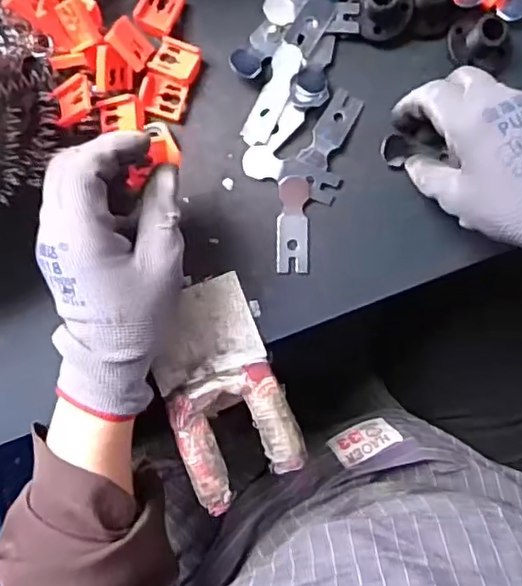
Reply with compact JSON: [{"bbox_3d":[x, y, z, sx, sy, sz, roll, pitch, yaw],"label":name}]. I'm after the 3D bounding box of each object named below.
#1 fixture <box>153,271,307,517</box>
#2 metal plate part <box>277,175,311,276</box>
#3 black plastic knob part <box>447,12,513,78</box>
[{"bbox_3d":[-0.026,0.061,0.398,0.073,0.035,0.130,-22,93,-4],"label":"fixture"},{"bbox_3d":[0.022,-0.045,0.415,0.021,0.004,0.064,1,92,-5],"label":"metal plate part"},{"bbox_3d":[0.148,-0.166,0.409,0.041,0.021,0.038,-4,92,-4],"label":"black plastic knob part"}]

